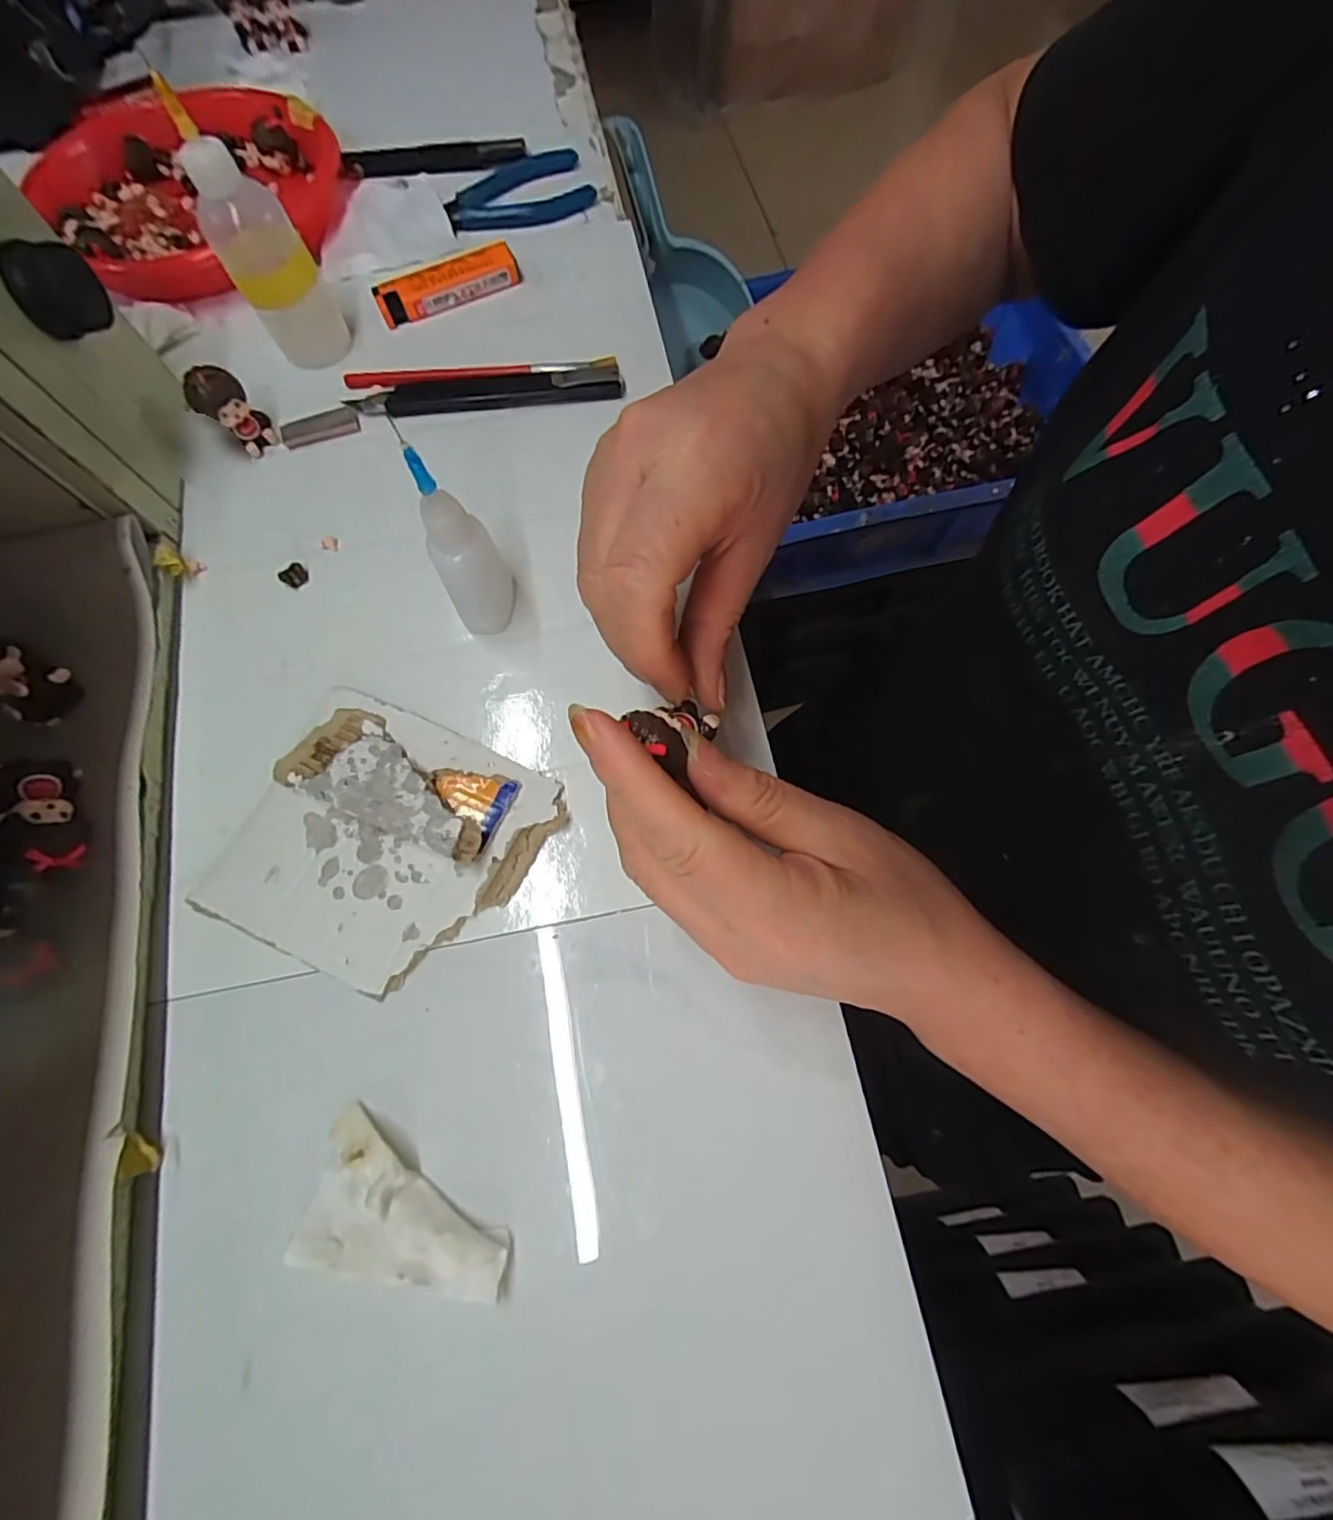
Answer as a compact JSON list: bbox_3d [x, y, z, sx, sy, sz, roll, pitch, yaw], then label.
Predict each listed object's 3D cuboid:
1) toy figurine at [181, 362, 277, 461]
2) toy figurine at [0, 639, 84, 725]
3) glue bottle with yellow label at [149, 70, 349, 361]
[{"bbox_3d":[-0.217,-0.173,0.307,0.025,0.038,0.017,-41,76,-13],"label":"toy figurine"},{"bbox_3d":[-0.261,-0.032,0.250,0.034,0.020,0.023,26,73,8],"label":"toy figurine"},{"bbox_3d":[-0.195,-0.248,0.301,0.041,0.094,0.039,-27,74,-9],"label":"glue bottle with yellow label"}]

